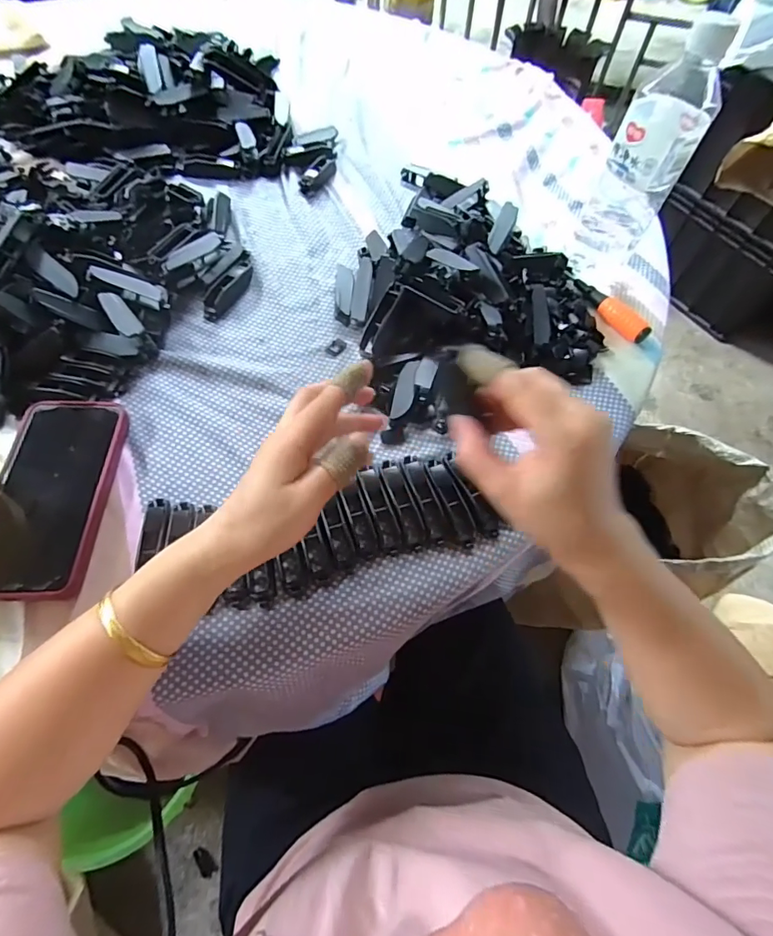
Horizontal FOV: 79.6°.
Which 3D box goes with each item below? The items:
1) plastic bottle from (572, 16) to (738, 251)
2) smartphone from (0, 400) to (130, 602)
[{"bbox_3d":[0.237,-0.280,0.421,0.066,0.187,0.054,27,64,11],"label":"plastic bottle"},{"bbox_3d":[-0.249,0.016,0.346,0.078,0.013,0.159,0,62,-3],"label":"smartphone"}]

